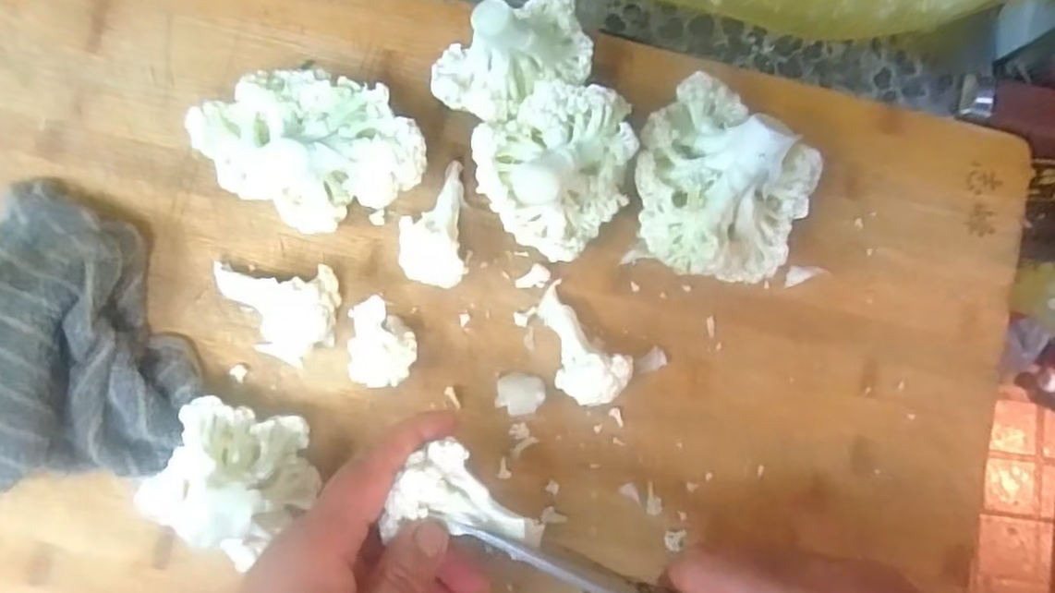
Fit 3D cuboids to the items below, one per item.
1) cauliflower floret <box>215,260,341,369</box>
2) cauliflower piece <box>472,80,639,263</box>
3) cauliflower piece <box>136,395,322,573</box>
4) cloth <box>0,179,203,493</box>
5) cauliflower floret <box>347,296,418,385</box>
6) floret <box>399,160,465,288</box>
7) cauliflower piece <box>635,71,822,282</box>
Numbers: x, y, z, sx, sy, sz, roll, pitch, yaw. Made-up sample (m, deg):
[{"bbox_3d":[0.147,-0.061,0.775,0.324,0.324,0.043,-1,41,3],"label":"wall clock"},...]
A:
[{"bbox_3d":[-0.120,0.008,0.343,0.057,0.038,0.047,-2,83,-3],"label":"cauliflower floret"},{"bbox_3d":[0.015,-0.061,0.343,0.071,0.061,0.068,0,83,-2],"label":"cauliflower piece"},{"bbox_3d":[-0.135,0.079,0.319,0.072,0.063,0.055,16,82,0],"label":"cauliflower piece"},{"bbox_3d":[-0.223,0.016,0.330,0.104,0.049,0.151,-23,84,-5],"label":"cloth"},{"bbox_3d":[-0.069,0.024,0.339,0.032,0.042,0.039,24,82,1],"label":"cauliflower floret"},{"bbox_3d":[-0.047,-0.036,0.352,0.031,0.033,0.060,-1,83,-3],"label":"floret"},{"bbox_3d":[0.090,-0.051,0.339,0.081,0.072,0.087,0,83,-2],"label":"cauliflower piece"}]

